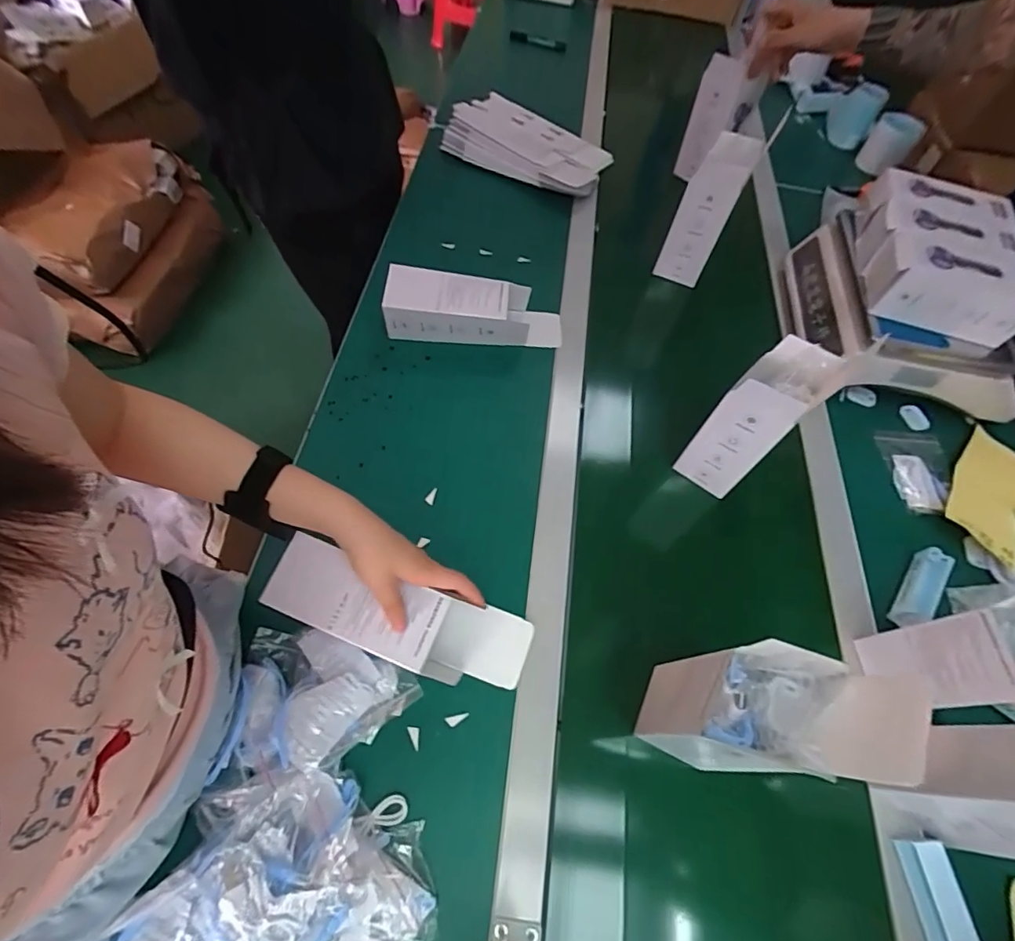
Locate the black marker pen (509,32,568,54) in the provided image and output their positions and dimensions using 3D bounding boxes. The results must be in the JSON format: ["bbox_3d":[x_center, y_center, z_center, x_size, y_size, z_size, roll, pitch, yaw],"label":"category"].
[{"bbox_3d":[0.074,-1.035,1.203,0.146,0.023,0.024,26,65,11],"label":"black marker pen"}]

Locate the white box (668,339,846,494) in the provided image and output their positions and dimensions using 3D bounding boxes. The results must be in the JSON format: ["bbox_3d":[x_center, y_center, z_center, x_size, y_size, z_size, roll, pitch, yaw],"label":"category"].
[{"bbox_3d":[0.275,-0.051,0.570,0.097,0.191,0.070,-39,70,-19],"label":"white box"}]

